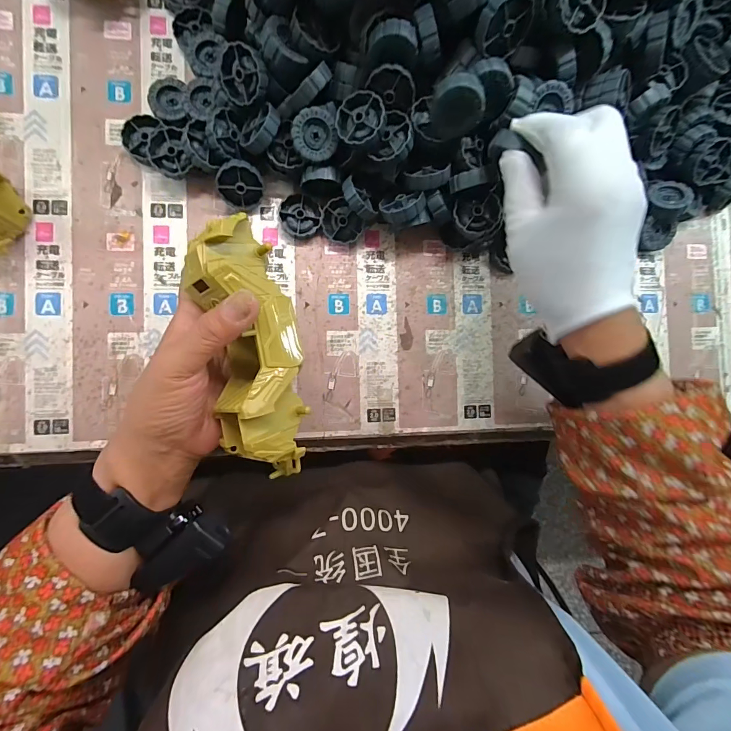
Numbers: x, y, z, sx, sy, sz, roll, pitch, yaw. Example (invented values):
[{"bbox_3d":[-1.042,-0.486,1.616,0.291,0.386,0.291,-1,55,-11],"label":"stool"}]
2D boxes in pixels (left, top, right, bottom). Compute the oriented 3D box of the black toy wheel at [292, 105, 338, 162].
[{"bbox_3d":[-0.042,-0.188,0.303,0.037,0.012,0.037,-4,111,-11],"label":"black toy wheel"}]

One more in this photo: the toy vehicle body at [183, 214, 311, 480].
[{"bbox_3d":[-0.076,-0.010,0.250,0.062,0.050,0.163,-11,94,-5],"label":"toy vehicle body"}]

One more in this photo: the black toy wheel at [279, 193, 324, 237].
[{"bbox_3d":[-0.059,-0.139,0.343,0.036,0.012,0.039,0,90,-6],"label":"black toy wheel"}]

